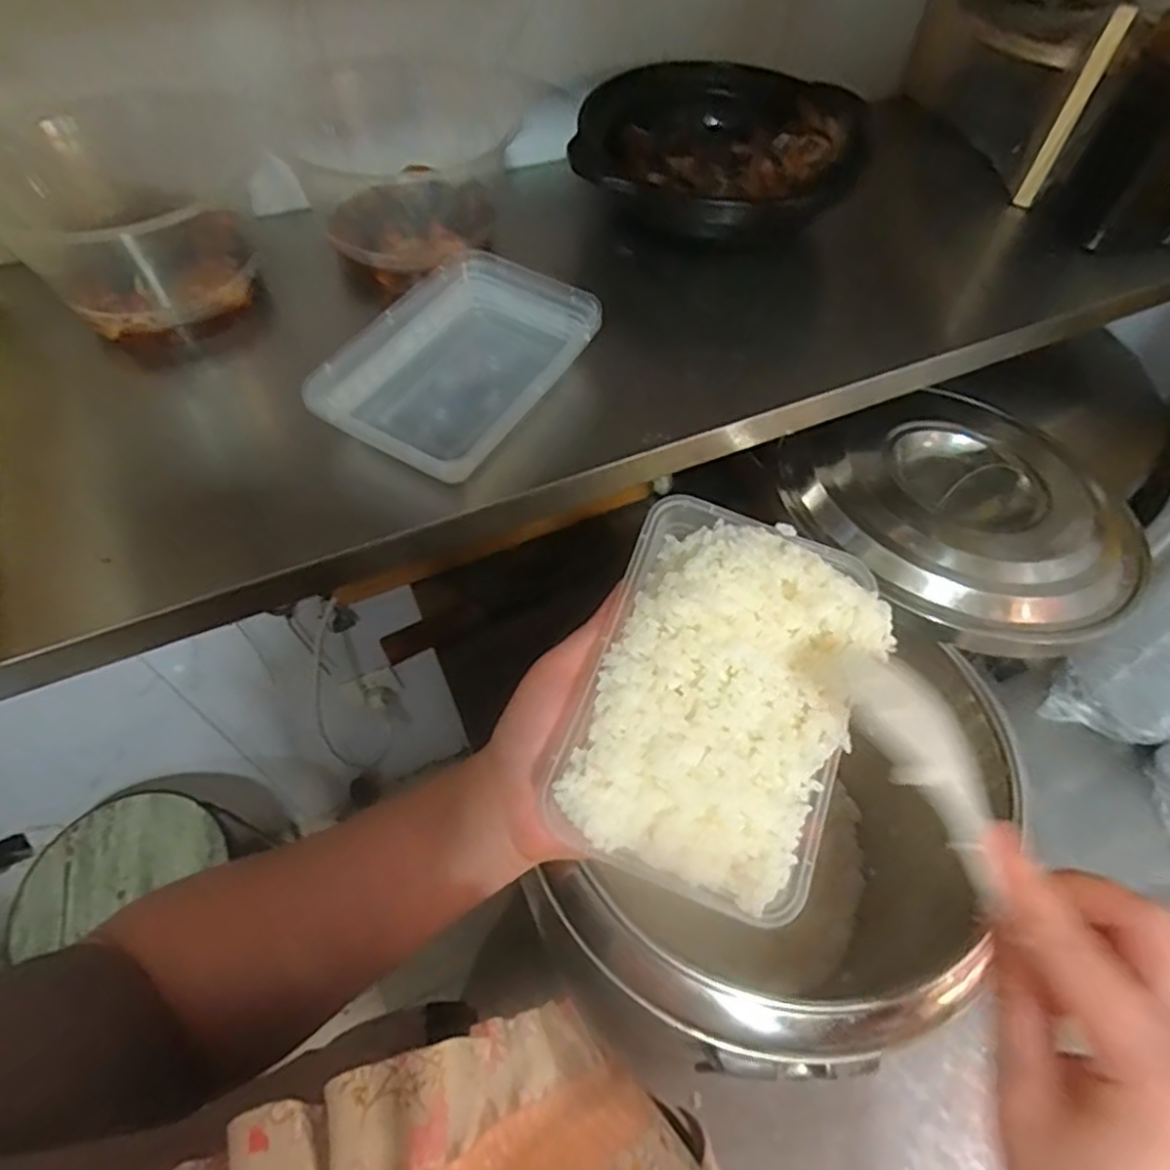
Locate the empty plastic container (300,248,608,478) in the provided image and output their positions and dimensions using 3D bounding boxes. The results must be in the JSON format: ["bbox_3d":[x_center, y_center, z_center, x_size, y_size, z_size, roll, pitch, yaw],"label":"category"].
[{"bbox_3d":[-0.077,-0.135,0.438,0.115,0.039,0.182,29,61,13],"label":"empty plastic container"}]

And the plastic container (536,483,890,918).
[{"bbox_3d":[0.061,0.042,0.300,0.111,0.040,0.165,18,59,7],"label":"plastic container"}]

